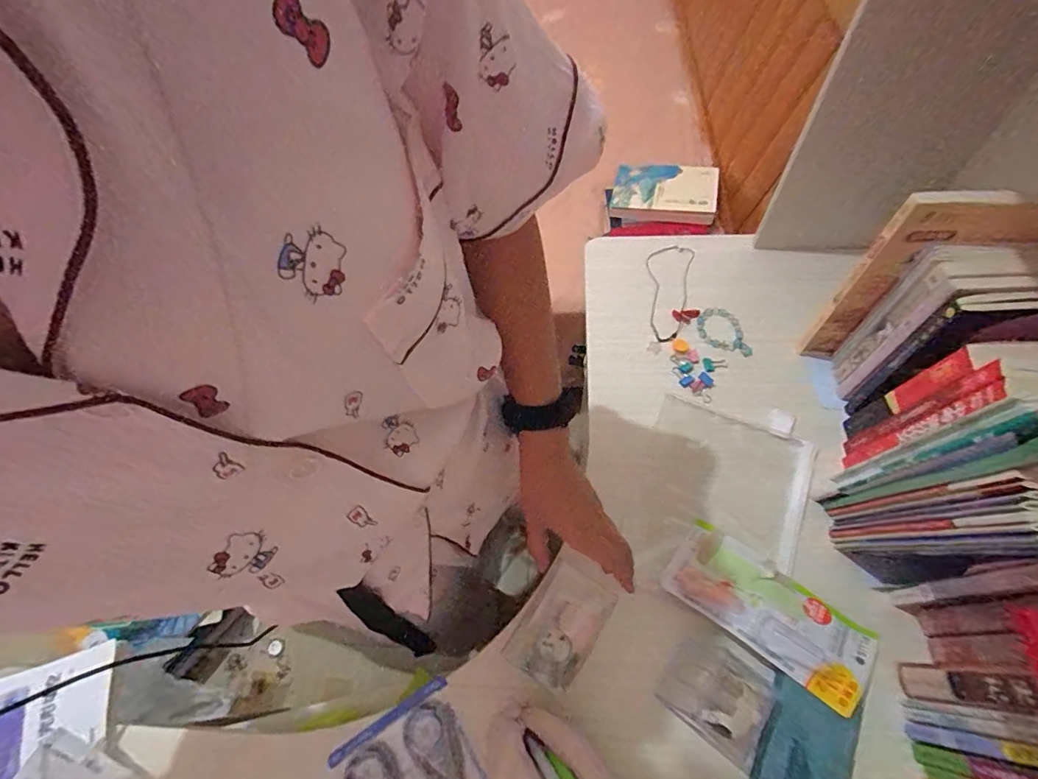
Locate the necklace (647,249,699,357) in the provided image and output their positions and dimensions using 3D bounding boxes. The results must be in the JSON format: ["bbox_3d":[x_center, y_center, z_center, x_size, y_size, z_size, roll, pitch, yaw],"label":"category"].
[{"bbox_3d":[0.232,-0.148,0.748,0.075,0.010,0.226,7,60,8],"label":"necklace"}]

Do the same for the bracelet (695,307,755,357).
[{"bbox_3d":[0.300,-0.084,0.706,0.087,0.006,0.063,32,66,20],"label":"bracelet"}]

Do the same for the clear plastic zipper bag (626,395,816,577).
[{"bbox_3d":[0.251,0.105,0.603,0.192,0.010,0.166,23,63,16],"label":"clear plastic zipper bag"}]

